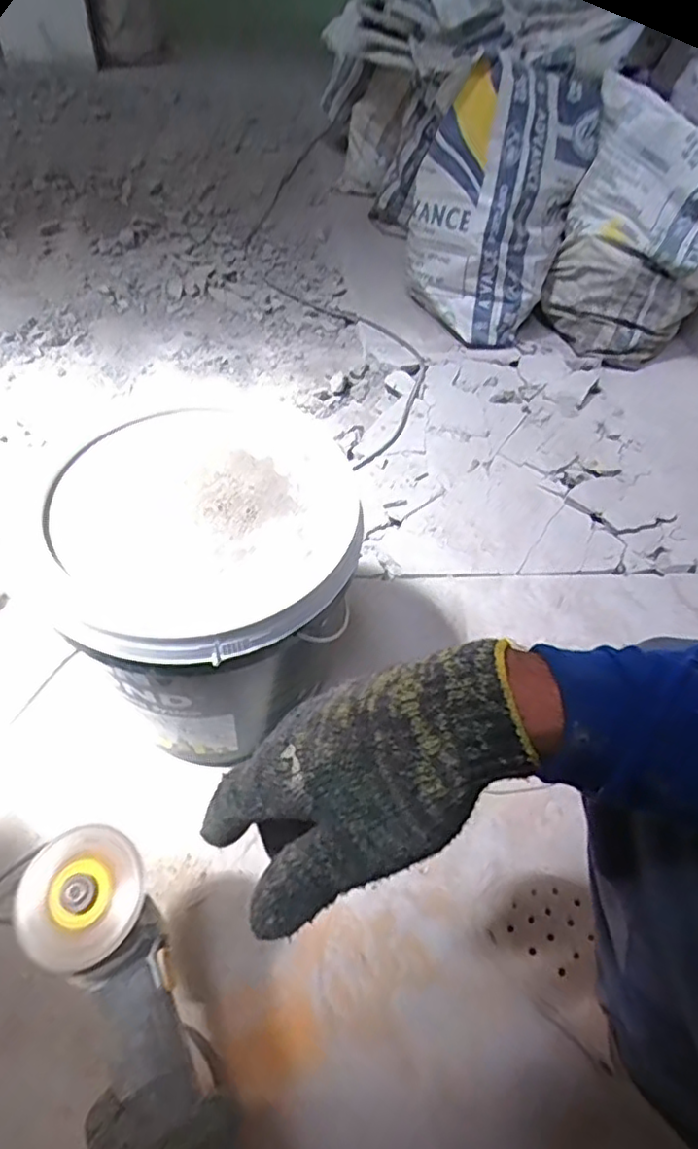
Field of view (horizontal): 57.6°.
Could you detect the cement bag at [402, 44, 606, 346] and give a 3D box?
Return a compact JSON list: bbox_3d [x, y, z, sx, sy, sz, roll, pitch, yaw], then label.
[{"bbox_3d":[0.300,-0.738,1.268,0.265,0.436,0.245,40,58,23],"label":"cement bag"}]

